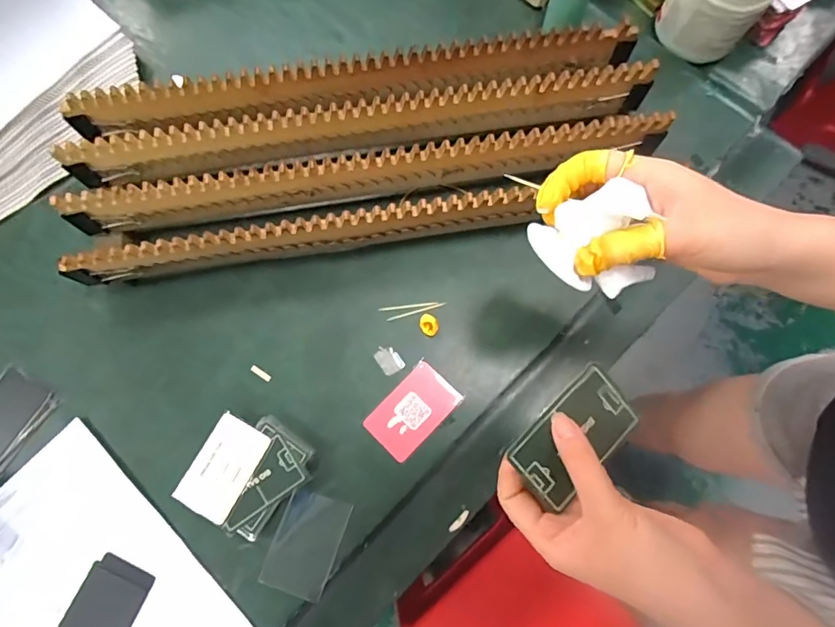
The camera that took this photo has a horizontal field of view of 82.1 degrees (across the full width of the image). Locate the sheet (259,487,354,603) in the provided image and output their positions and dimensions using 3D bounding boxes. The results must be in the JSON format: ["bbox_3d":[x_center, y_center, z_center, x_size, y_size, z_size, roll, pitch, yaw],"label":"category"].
[{"bbox_3d":[-0.100,0.208,0.435,0.057,0.005,0.086,22,78,-9],"label":"sheet"}]

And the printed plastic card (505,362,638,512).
[{"bbox_3d":[0.097,0.075,0.297,0.083,0.008,0.050,-43,94,-14],"label":"printed plastic card"}]

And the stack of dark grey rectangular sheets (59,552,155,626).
[{"bbox_3d":[-0.283,0.271,0.427,0.059,0.009,0.095,23,78,6],"label":"stack of dark grey rectangular sheets"}]

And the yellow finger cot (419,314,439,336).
[{"bbox_3d":[0.012,0.012,0.479,0.020,0.015,0.017,21,78,6],"label":"yellow finger cot"}]

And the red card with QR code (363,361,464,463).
[{"bbox_3d":[-0.004,0.095,0.465,0.055,0.004,0.086,44,81,5],"label":"red card with QR code"}]

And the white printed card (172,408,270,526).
[{"bbox_3d":[-0.179,0.141,0.440,0.055,0.004,0.087,27,78,9],"label":"white printed card"}]

